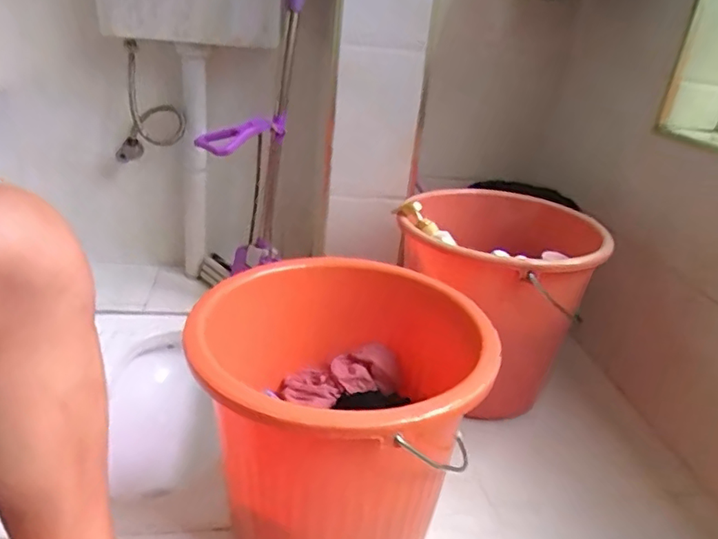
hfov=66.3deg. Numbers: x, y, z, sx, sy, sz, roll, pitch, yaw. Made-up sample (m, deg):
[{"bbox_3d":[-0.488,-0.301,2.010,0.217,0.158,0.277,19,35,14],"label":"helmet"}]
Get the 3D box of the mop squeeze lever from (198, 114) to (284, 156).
[{"bbox_3d":[-0.212,-0.241,0.990,0.153,0.049,0.075,-26,38,-29],"label":"mop squeeze lever"}]

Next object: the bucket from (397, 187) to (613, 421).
[{"bbox_3d":[0.207,0.063,0.942,0.292,0.323,0.319,5,25,-2],"label":"bucket"}]

